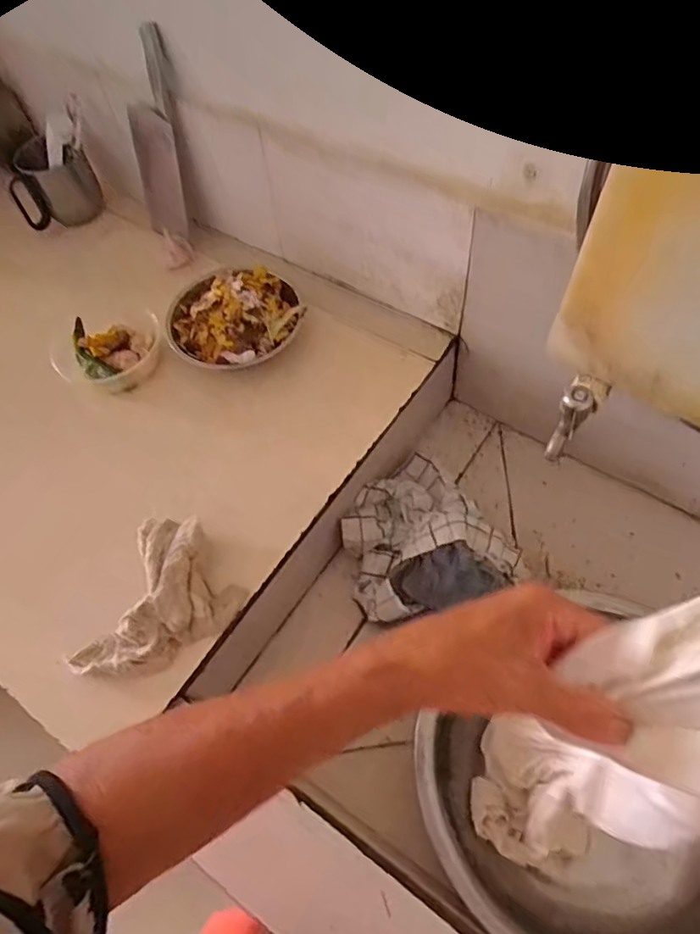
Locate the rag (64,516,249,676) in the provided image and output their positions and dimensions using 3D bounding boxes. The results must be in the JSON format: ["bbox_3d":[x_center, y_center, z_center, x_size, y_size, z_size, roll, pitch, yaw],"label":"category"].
[{"bbox_3d":[-0.195,0.148,0.618,0.127,0.053,0.174,19,62,15],"label":"rag"}]

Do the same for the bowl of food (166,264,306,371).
[{"bbox_3d":[-0.163,-0.220,0.824,0.187,0.064,0.172,-2,59,3],"label":"bowl of food"}]

